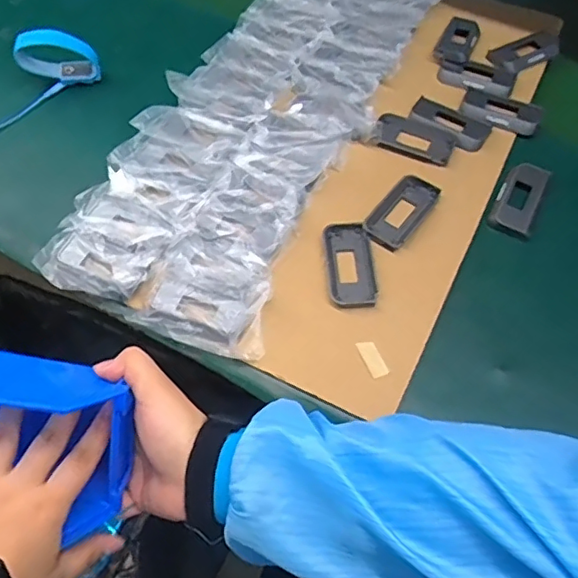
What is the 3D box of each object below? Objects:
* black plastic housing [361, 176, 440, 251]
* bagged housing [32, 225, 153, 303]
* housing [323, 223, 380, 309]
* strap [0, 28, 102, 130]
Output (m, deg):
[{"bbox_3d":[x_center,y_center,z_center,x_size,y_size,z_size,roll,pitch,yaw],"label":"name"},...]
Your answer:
[{"bbox_3d":[0.096,-0.068,0.489,0.037,0.007,0.080,33,64,18],"label":"black plastic housing"},{"bbox_3d":[-0.158,-0.020,0.459,0.092,0.018,0.051,23,61,13],"label":"bagged housing"},{"bbox_3d":[0.049,-0.020,0.461,0.038,0.009,0.077,-6,59,-4],"label":"housing"},{"bbox_3d":[-0.276,-0.165,0.532,0.066,0.057,0.228,26,63,15],"label":"strap"}]

